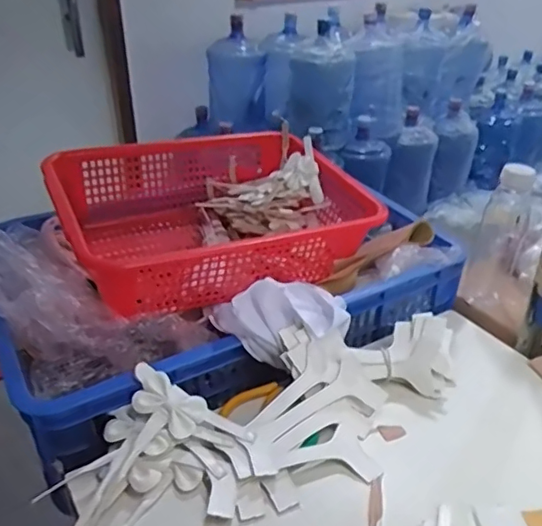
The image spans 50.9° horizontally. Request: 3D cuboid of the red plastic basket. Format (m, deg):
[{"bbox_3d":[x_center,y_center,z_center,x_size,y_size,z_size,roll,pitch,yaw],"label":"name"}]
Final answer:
[{"bbox_3d":[-0.077,-0.068,0.839,0.426,0.134,0.312,-14,34,-21],"label":"red plastic basket"}]

